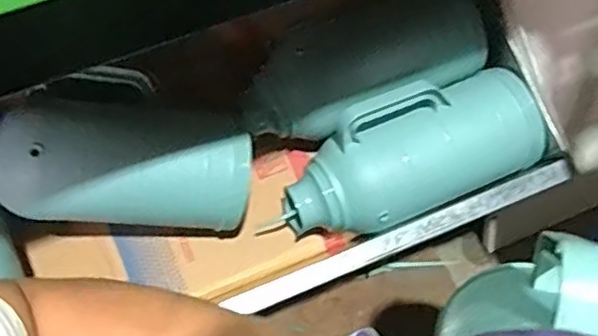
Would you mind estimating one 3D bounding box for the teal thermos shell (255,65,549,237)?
[{"bbox_3d":[0.153,-0.014,0.854,0.383,0.139,0.134,-22,56,-11],"label":"teal thermos shell"}]

